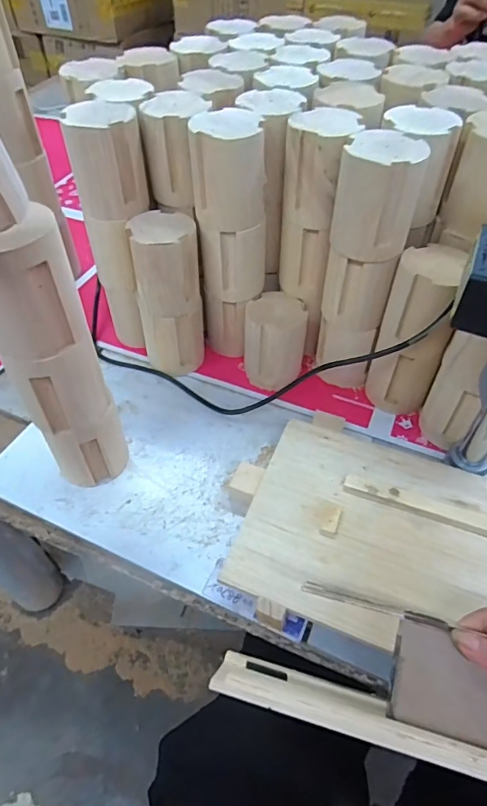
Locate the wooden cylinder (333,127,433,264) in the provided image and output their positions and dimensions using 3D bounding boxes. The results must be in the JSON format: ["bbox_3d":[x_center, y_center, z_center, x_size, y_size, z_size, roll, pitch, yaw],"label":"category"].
[{"bbox_3d":[0.136,-0.206,0.477,0.080,0.101,0.069,13,51,11],"label":"wooden cylinder"}]

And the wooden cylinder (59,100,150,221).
[{"bbox_3d":[-0.147,-0.266,0.522,0.075,0.098,0.078,-5,50,-4],"label":"wooden cylinder"}]

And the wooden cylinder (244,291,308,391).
[{"bbox_3d":[0.041,-0.084,0.627,0.081,0.101,0.082,8,50,7],"label":"wooden cylinder"}]

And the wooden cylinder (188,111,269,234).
[{"bbox_3d":[-0.016,-0.252,0.517,0.083,0.098,0.075,-6,50,-5],"label":"wooden cylinder"}]

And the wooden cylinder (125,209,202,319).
[{"bbox_3d":[-0.095,-0.171,0.577,0.084,0.098,0.085,-8,50,-6],"label":"wooden cylinder"}]

